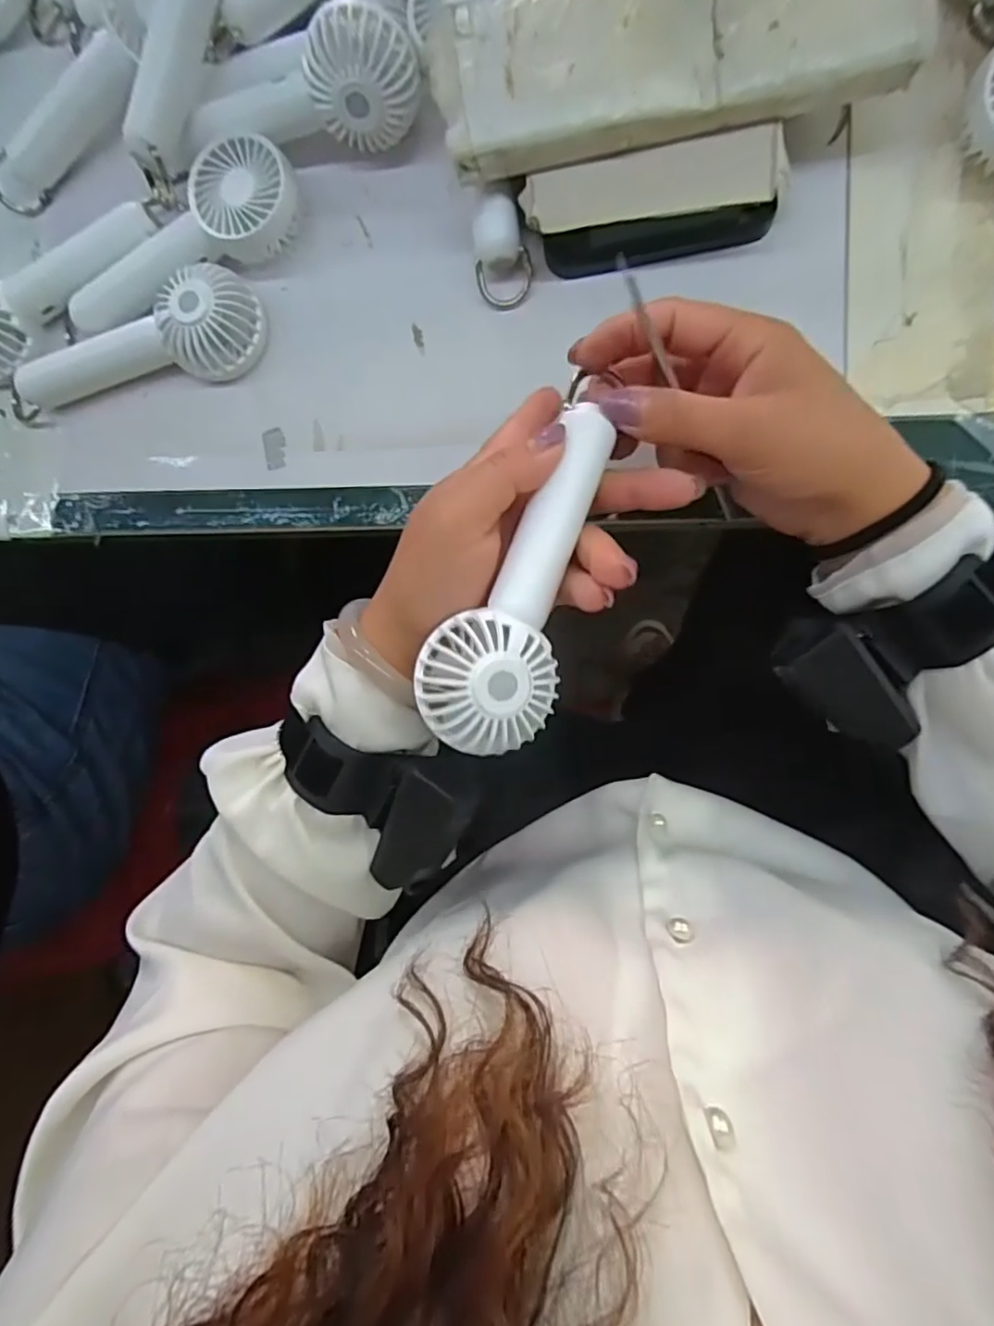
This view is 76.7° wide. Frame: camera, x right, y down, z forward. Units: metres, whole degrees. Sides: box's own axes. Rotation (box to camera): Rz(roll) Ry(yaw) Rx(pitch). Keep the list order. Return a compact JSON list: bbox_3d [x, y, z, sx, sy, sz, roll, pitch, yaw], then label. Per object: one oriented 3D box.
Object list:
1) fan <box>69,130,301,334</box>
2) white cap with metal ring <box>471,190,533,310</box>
[{"bbox_3d":[-0.175,-0.233,0.357,0.144,0.034,0.057,-35,85,7],"label":"fan"},{"bbox_3d":[0.001,-0.217,0.333,0.029,0.023,0.046,-11,88,8],"label":"white cap with metal ring"}]

